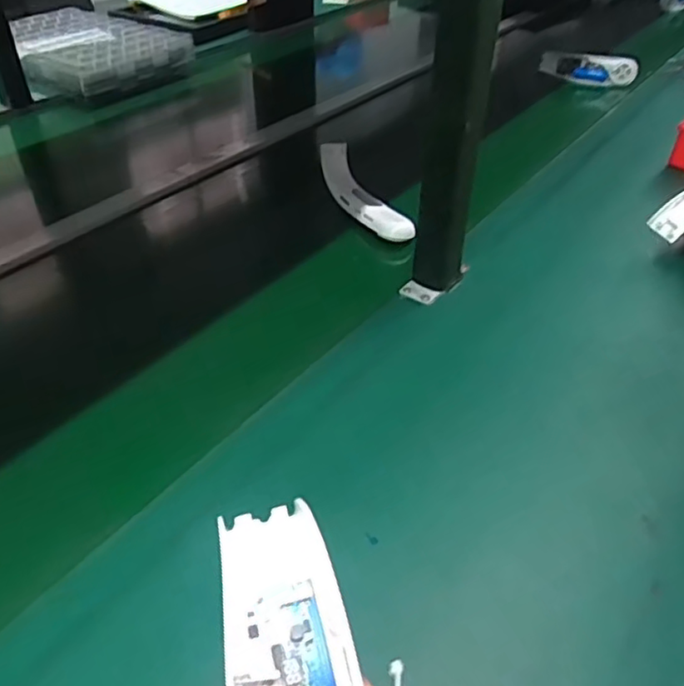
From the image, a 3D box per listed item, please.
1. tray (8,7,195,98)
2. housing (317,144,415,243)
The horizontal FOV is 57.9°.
[{"bbox_3d":[-0.523,-0.596,1.251,0.369,0.057,0.282,30,48,28],"label":"tray"},{"bbox_3d":[0.030,-0.200,0.822,0.042,0.054,0.197,-19,45,-23],"label":"housing"}]

